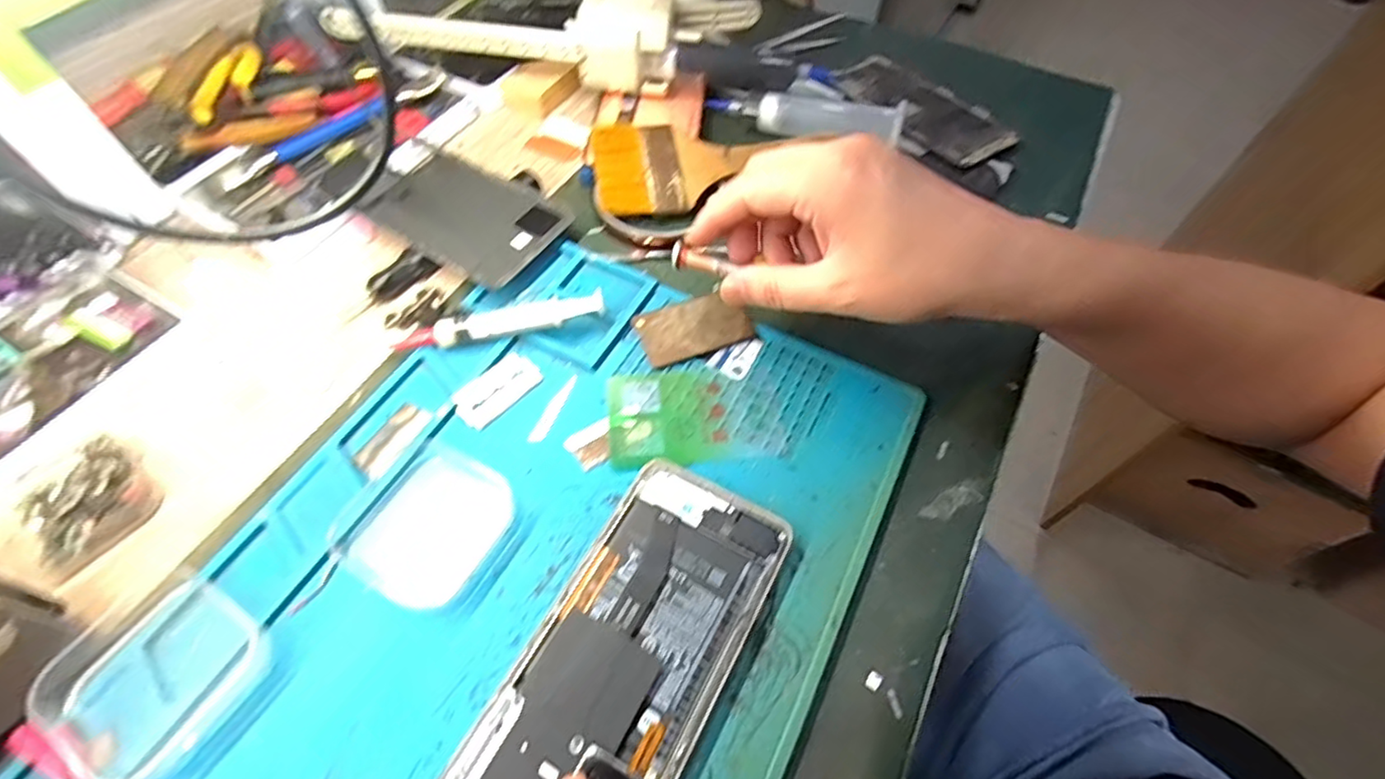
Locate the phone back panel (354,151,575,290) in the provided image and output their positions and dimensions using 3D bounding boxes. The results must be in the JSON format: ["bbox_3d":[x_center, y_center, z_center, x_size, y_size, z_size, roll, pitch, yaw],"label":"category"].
[{"bbox_3d":[-0.142,-0.108,0.378,0.124,0.006,0.069,28,61,15],"label":"phone back panel"}]

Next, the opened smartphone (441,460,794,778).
[{"bbox_3d":[-0.024,0.103,0.244,0.074,0.004,0.156,25,60,14],"label":"opened smartphone"}]

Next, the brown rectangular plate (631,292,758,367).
[{"bbox_3d":[0.001,-0.035,0.339,0.059,0.007,0.034,-18,60,-12],"label":"brown rectangular plate"}]

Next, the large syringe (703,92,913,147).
[{"bbox_3d":[0.075,-0.189,0.428,0.133,0.030,0.024,16,59,9],"label":"large syringe"}]

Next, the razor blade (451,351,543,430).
[{"bbox_3d":[-0.101,0.000,0.319,0.025,0.004,0.045,37,64,20],"label":"razor blade"}]

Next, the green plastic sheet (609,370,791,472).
[{"bbox_3d":[0.003,0.012,0.311,0.087,0.004,0.053,-5,58,-5],"label":"green plastic sheet"}]

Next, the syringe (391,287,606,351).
[{"bbox_3d":[-0.101,-0.034,0.331,0.107,0.015,0.015,-10,58,-8],"label":"syringe"}]

